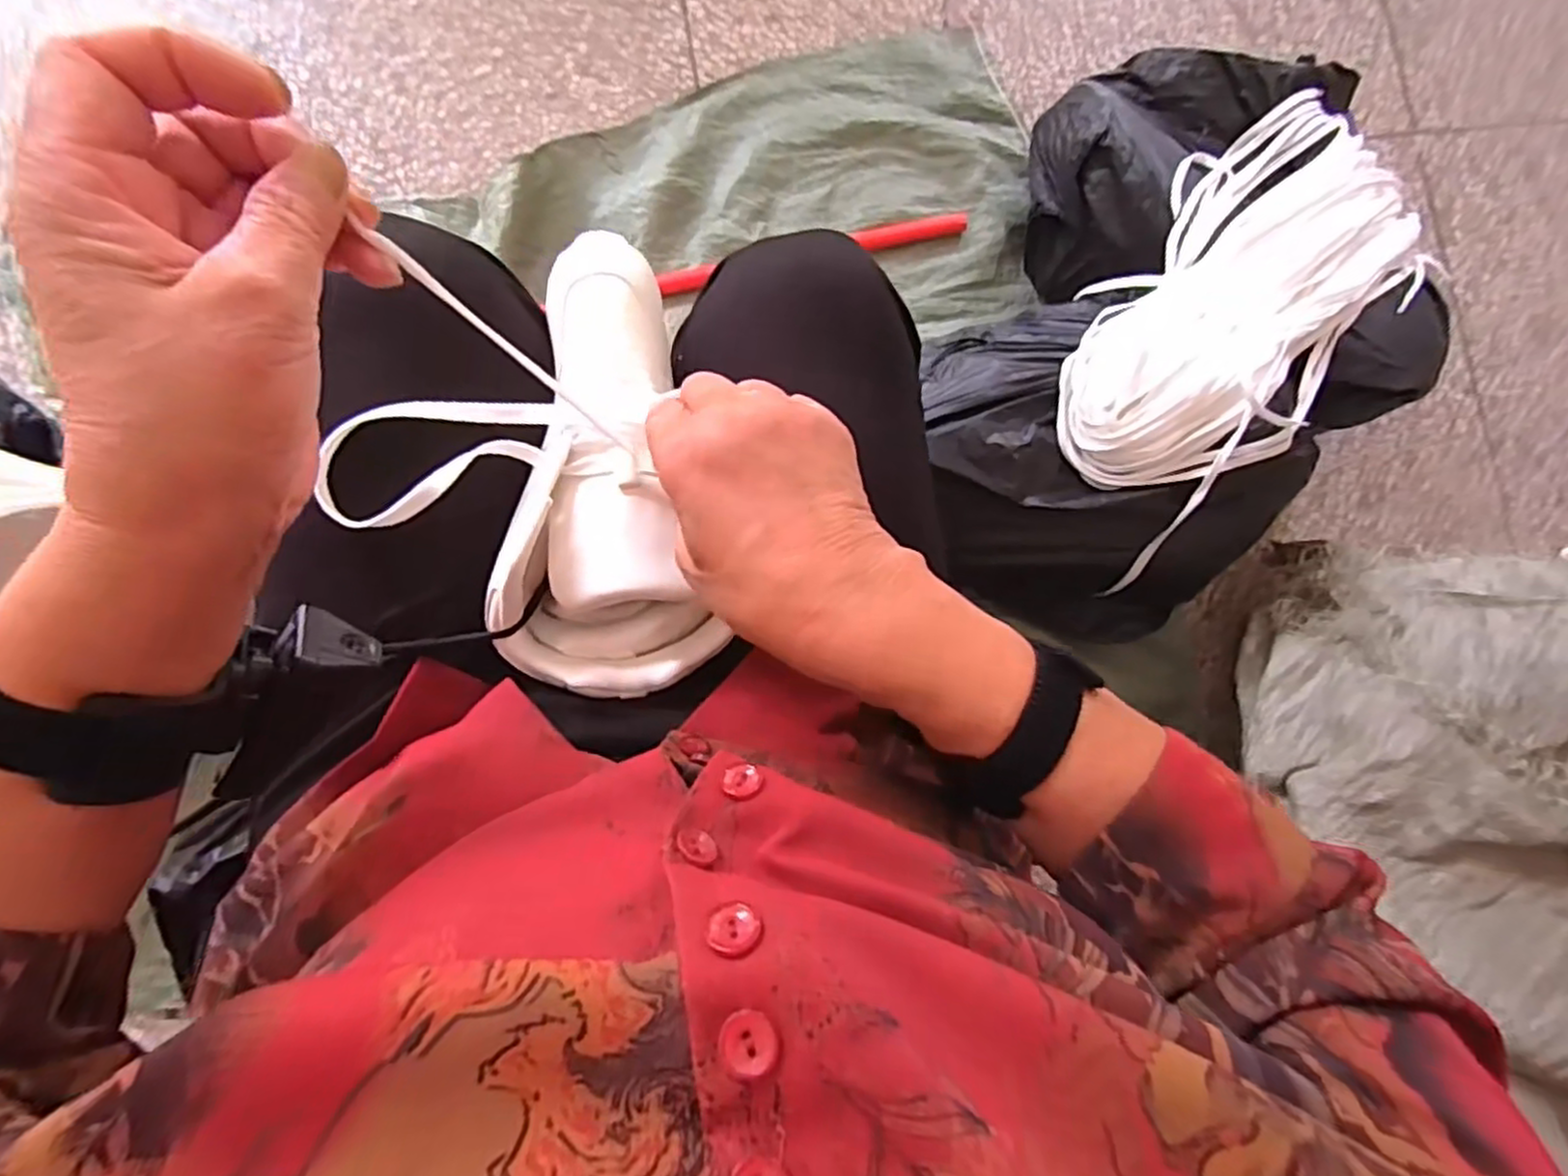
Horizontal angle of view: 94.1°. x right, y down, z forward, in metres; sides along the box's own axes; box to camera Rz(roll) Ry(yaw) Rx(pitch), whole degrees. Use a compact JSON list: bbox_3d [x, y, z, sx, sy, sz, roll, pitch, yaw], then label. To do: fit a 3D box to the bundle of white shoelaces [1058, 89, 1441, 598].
[{"bbox_3d":[0.445,-0.274,0.702,0.243,0.103,0.497,45,83,-2],"label":"bundle of white shoelaces"}]

